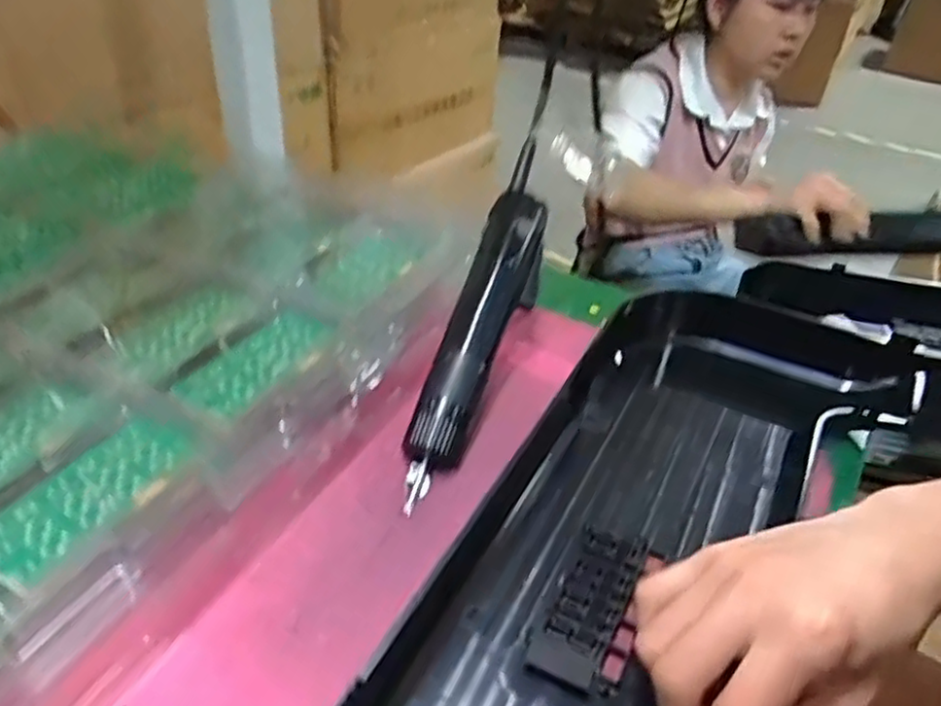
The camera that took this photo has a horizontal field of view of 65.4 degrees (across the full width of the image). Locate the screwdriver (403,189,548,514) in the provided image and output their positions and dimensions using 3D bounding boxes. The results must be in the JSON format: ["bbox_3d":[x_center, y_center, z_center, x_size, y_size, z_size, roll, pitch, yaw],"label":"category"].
[{"bbox_3d":[0.004,-0.009,0.450,0.034,0.039,0.206,13,62,18],"label":"screwdriver"}]

